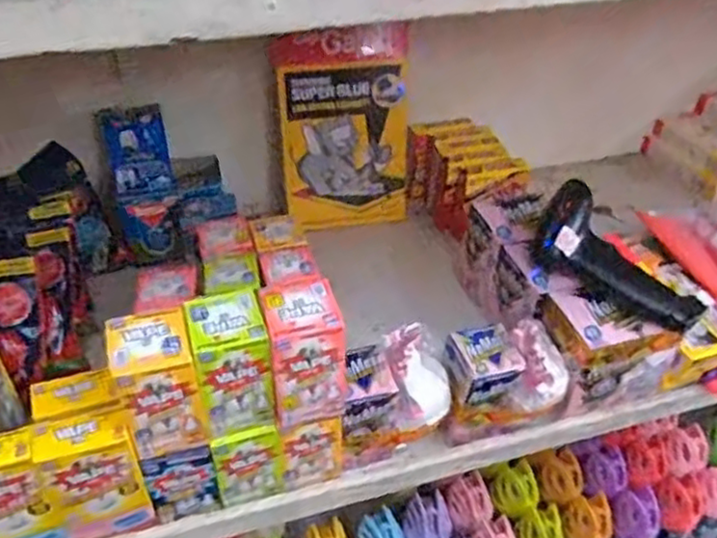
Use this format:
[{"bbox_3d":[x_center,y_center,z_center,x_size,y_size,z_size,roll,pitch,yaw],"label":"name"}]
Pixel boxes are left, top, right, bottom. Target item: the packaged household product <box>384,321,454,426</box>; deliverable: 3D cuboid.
[{"bbox_3d":[0.051,0.087,0.564,0.050,0.058,0.060,-16,43,-19],"label":"packaged household product"}]

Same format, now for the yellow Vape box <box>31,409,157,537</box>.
[{"bbox_3d":[-0.190,0.154,0.494,0.061,0.120,0.032,-16,43,-19],"label":"yellow Vape box"}]

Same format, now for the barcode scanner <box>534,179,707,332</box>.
[{"bbox_3d":[0.224,-0.003,0.601,0.062,0.047,0.160,-29,63,-31],"label":"barcode scanner"}]

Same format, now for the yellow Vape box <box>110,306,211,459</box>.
[{"bbox_3d":[-0.139,0.078,0.472,0.050,0.092,0.053,-13,42,-16],"label":"yellow Vape box"}]

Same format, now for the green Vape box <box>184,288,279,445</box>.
[{"bbox_3d":[-0.091,0.067,0.486,0.049,0.088,0.055,-11,42,-15],"label":"green Vape box"}]

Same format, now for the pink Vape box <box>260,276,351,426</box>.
[{"bbox_3d":[-0.036,0.060,0.490,0.057,0.095,0.048,-8,41,-11],"label":"pink Vape box"}]

